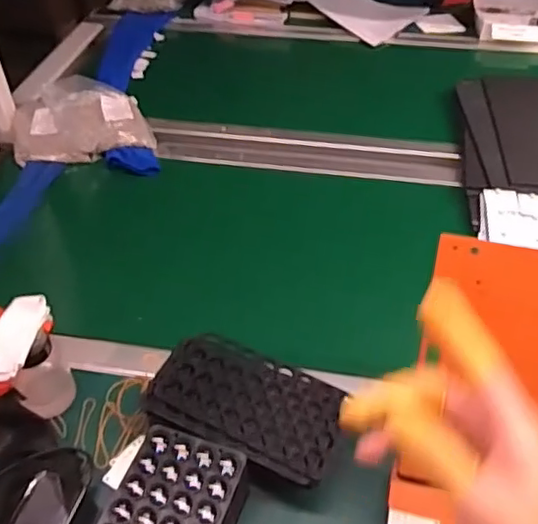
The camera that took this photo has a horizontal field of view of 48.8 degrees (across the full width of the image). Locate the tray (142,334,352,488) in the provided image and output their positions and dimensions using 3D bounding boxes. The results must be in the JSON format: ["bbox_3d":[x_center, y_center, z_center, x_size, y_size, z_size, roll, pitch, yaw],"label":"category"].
[{"bbox_3d":[-0.026,0.142,0.619,0.200,0.020,0.119,16,47,17],"label":"tray"}]

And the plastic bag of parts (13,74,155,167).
[{"bbox_3d":[-0.342,-0.262,1.070,0.245,0.094,0.189,-10,45,-9],"label":"plastic bag of parts"}]

